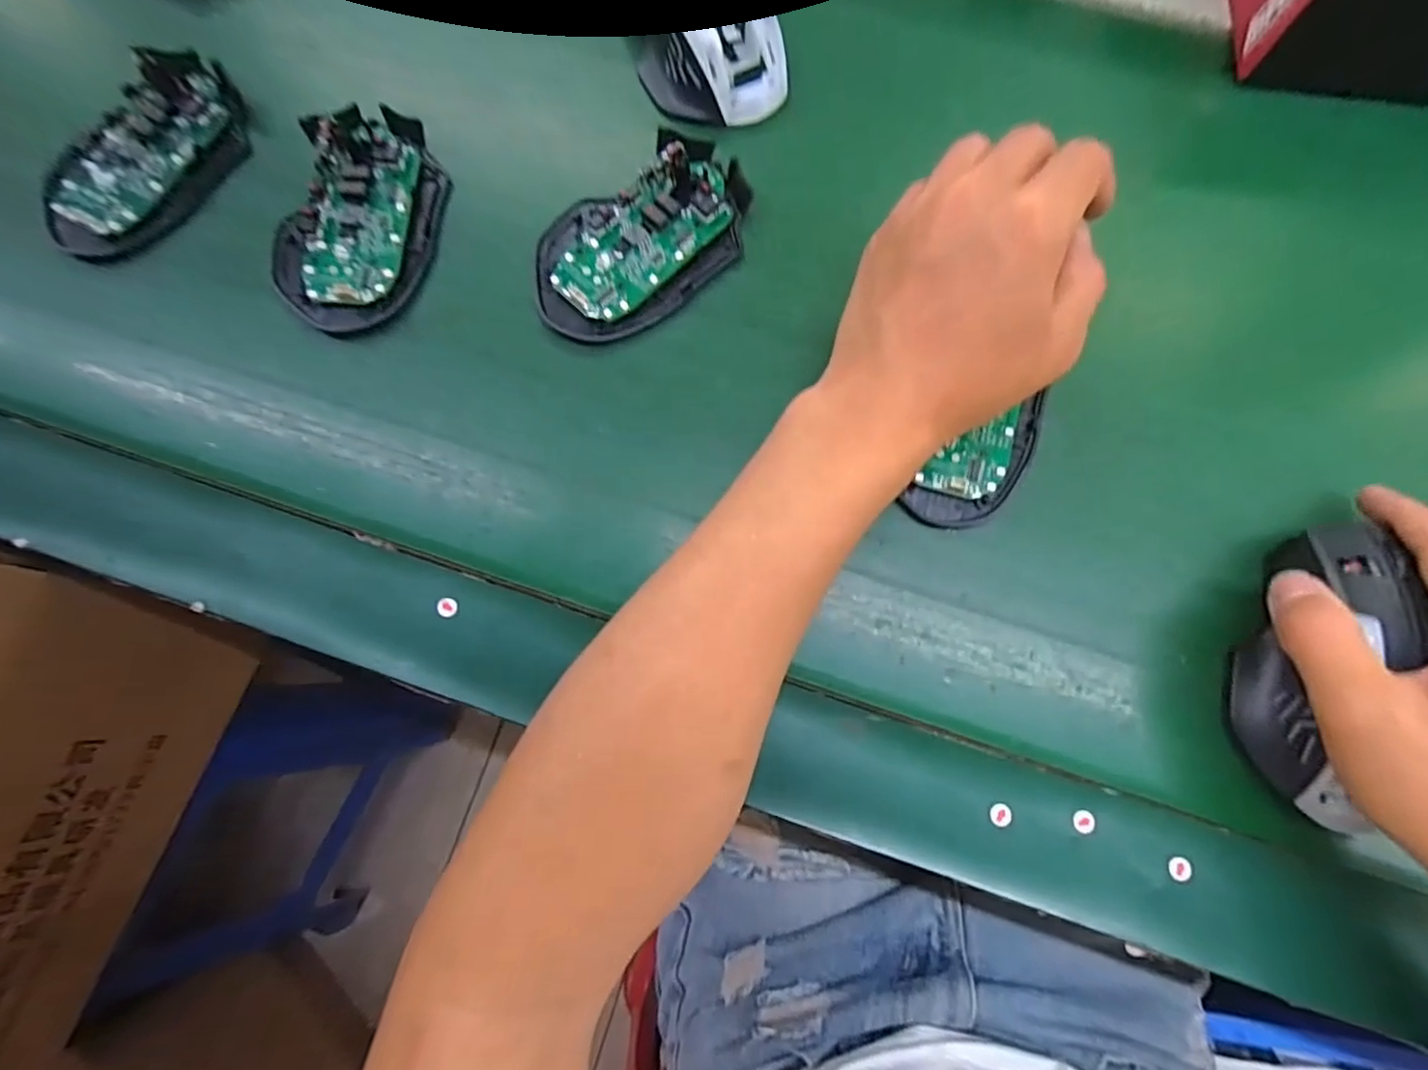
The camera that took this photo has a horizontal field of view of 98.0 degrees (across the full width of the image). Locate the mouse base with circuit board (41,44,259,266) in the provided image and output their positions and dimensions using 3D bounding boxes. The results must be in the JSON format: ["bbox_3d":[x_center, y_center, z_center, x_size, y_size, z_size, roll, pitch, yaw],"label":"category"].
[{"bbox_3d":[-0.281,-0.188,0.308,0.062,0.018,0.114,31,78,7],"label":"mouse base with circuit board"}]

